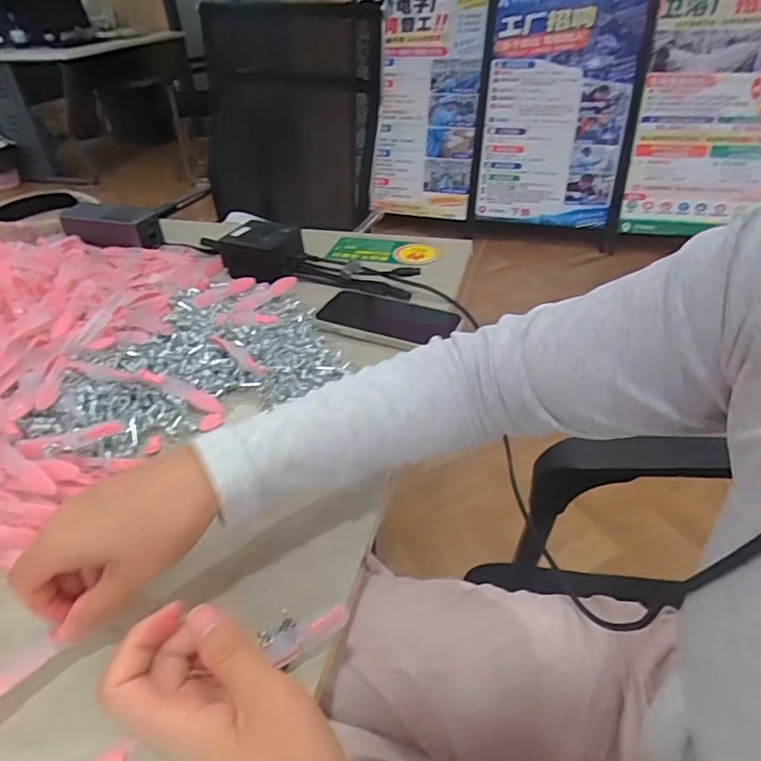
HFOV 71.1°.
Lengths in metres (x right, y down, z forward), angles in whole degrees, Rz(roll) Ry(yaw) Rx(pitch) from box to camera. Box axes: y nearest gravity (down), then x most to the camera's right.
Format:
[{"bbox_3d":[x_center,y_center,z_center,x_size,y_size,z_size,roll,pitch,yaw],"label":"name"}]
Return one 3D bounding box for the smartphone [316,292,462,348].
[{"bbox_3d":[0.008,-0.066,0.555,0.138,0.007,0.078,15,41,21],"label":"smartphone"}]

